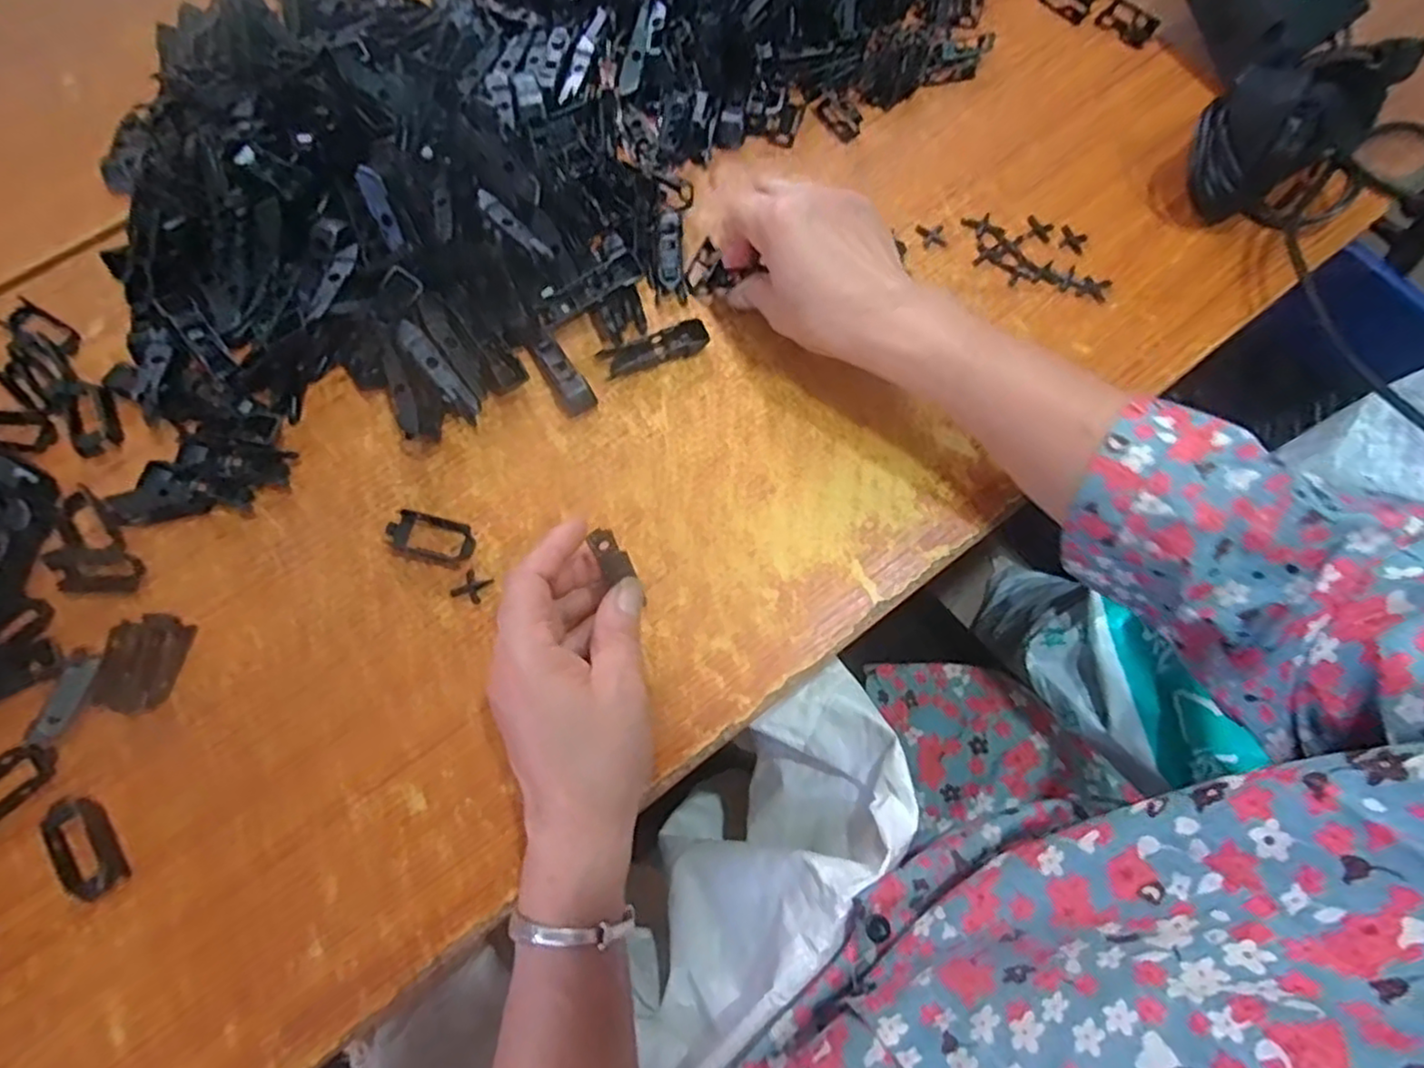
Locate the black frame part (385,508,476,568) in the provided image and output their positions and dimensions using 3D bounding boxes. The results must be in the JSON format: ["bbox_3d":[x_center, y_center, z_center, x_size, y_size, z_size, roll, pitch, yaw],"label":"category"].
[{"bbox_3d":[-0.159,0.003,0.396,0.050,0.006,0.027,14,72,5],"label":"black frame part"}]

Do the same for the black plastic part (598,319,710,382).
[{"bbox_3d":[-0.035,-0.113,0.430,0.066,0.011,0.017,-18,72,-5],"label":"black plastic part"}]

